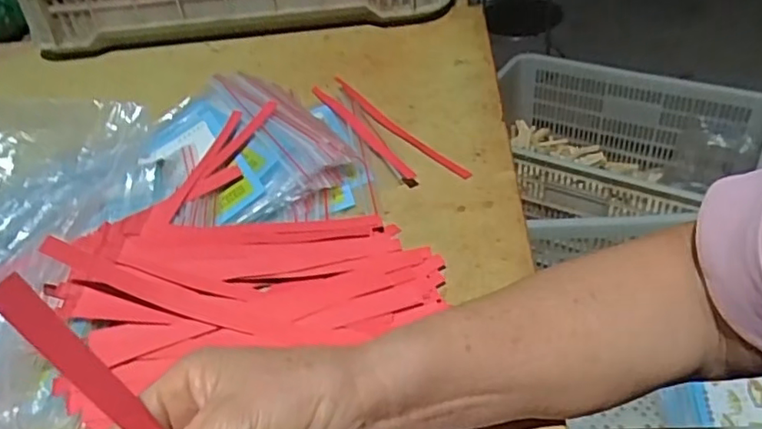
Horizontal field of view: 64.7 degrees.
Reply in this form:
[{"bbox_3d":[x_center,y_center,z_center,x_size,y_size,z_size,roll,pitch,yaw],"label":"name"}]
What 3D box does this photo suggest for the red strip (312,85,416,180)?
[{"bbox_3d":[-0.022,-0.081,0.564,0.011,0.010,0.190,-24,43,-19],"label":"red strip"}]

